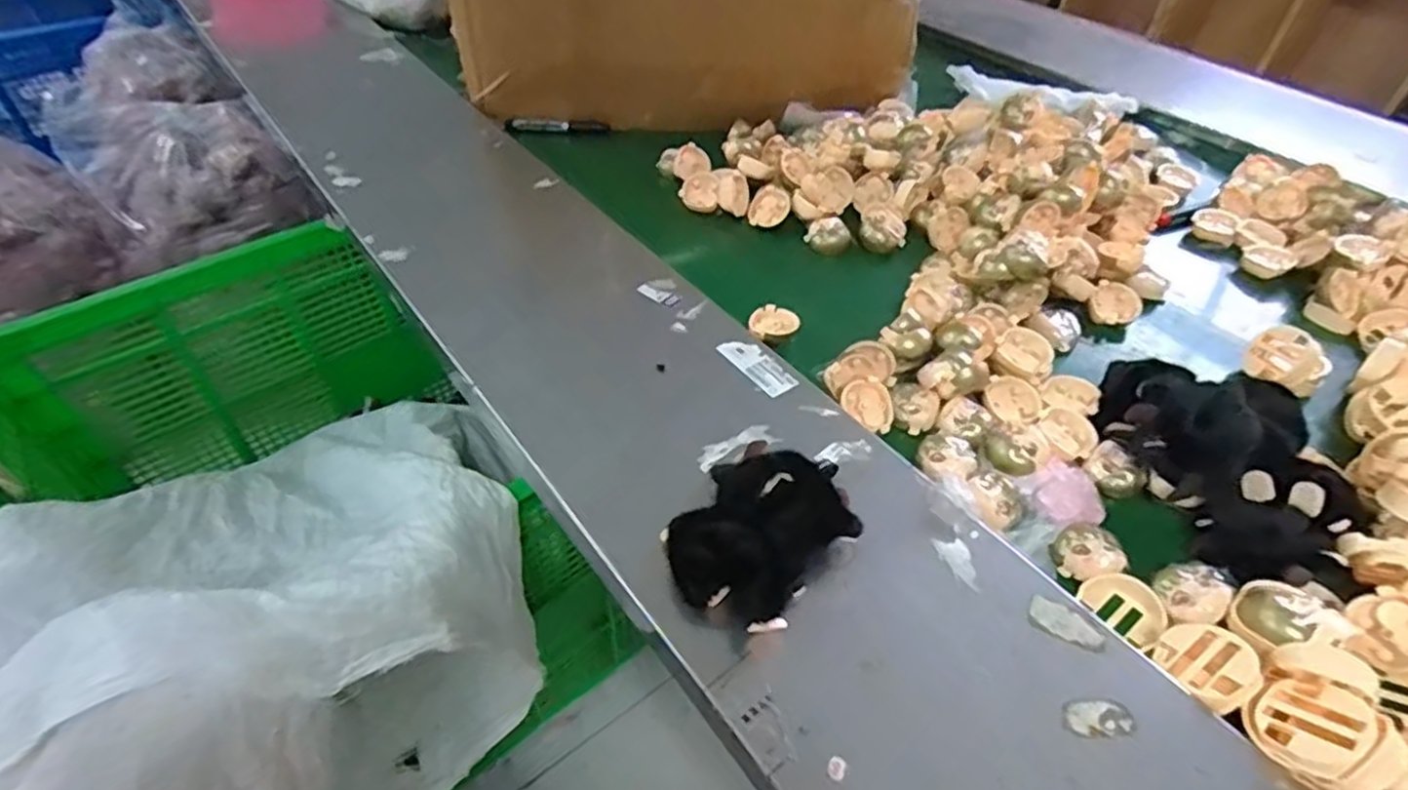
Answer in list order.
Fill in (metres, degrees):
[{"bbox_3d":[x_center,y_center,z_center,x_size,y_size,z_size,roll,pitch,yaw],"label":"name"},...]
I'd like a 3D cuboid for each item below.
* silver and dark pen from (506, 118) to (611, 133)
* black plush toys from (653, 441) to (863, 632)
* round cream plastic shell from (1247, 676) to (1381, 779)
[{"bbox_3d":[-0.205,-0.378,1.017,0.141,0.017,0.017,-5,46,-18],"label":"silver and dark pen"},{"bbox_3d":[0.046,0.087,0.507,0.103,0.057,0.158,32,53,26],"label":"black plush toys"},{"bbox_3d":[0.359,0.198,0.427,0.056,0.025,0.054,-37,24,-14],"label":"round cream plastic shell"}]

